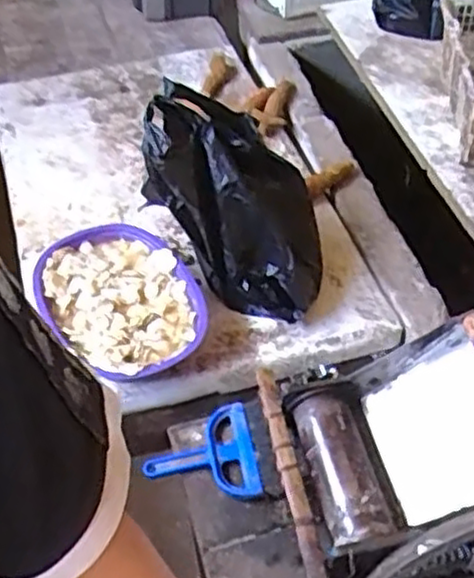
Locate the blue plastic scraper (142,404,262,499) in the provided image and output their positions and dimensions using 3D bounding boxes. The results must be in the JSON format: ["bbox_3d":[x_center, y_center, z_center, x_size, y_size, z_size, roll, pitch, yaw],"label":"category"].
[{"bbox_3d":[-0.050,0.222,0.936,0.144,0.010,0.128,-18,46,5],"label":"blue plastic scraper"}]

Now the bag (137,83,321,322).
[{"bbox_3d":[0.006,-0.118,1.083,0.253,0.288,0.162,13,45,16],"label":"bag"}]

